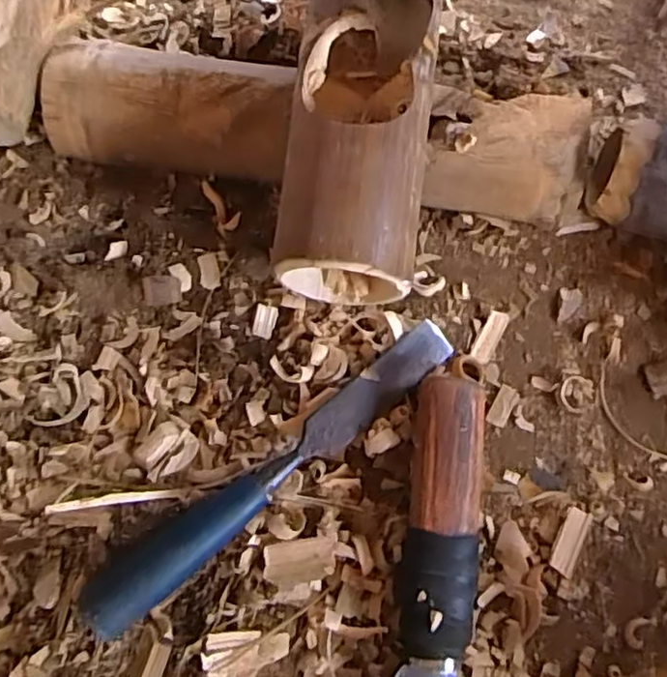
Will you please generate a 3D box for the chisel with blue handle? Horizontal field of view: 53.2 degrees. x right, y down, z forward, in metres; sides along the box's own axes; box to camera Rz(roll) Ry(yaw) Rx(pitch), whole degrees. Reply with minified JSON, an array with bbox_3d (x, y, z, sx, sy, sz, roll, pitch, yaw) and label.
[{"bbox_3d":[-0.027,0.066,0.345,0.225,0.035,0.028,-38,78,-6],"label":"chisel with blue handle"}]

